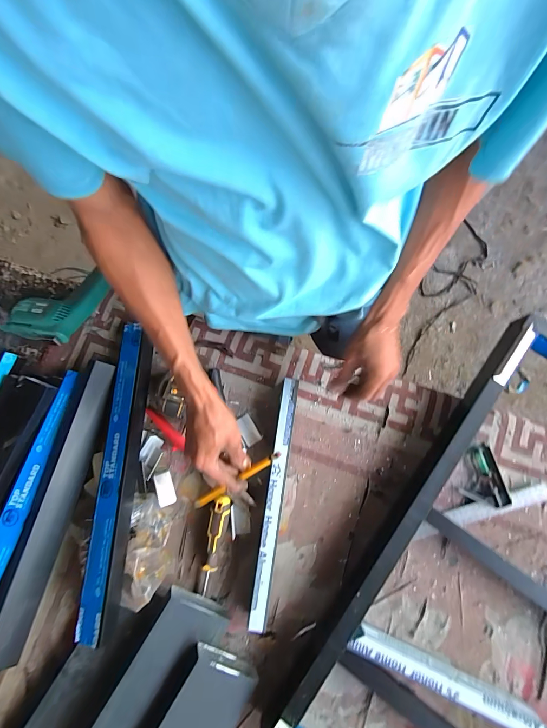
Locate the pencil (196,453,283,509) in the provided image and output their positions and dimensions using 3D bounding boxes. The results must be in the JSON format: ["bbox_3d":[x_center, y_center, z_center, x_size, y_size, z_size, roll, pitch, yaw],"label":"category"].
[{"bbox_3d":[-0.053,0.161,0.443,0.147,0.014,0.012,-36,80,12],"label":"pencil"}]

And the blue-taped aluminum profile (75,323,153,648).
[{"bbox_3d":[-0.237,0.155,0.486,0.054,0.035,0.440,1,79,2],"label":"blue-taped aluminum profile"}]

